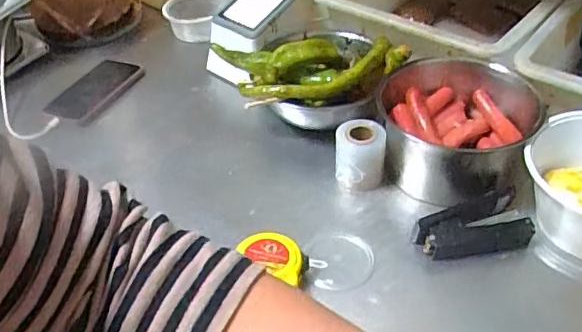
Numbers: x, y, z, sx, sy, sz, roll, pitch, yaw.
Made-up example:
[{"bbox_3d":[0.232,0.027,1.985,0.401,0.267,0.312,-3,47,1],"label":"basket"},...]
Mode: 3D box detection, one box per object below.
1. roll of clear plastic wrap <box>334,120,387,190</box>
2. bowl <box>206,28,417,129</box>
[{"bbox_3d":[0.077,-0.013,0.632,0.054,0.060,0.050,-2,42,1],"label":"roll of clear plastic wrap"},{"bbox_3d":[0.026,-0.109,0.691,0.232,0.085,0.127,-5,42,-2],"label":"bowl"}]

